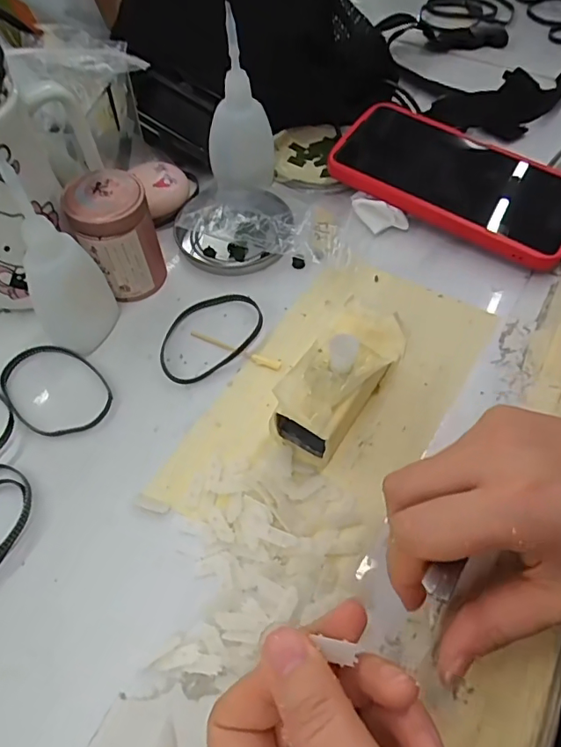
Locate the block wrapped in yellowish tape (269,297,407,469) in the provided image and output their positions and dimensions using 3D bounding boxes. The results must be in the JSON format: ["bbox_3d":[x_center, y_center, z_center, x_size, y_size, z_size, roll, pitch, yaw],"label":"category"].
[{"bbox_3d":[0.030,0.003,0.270,0.042,0.039,0.084,32,63,19],"label":"block wrapped in yellowish tape"}]

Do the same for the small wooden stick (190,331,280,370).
[{"bbox_3d":[-0.027,-0.015,0.304,0.059,0.004,0.006,21,60,13],"label":"small wooden stick"}]

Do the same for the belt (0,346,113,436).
[{"bbox_3d":[-0.126,0.008,0.289,0.049,0.004,0.067,-37,65,-21],"label":"belt"}]

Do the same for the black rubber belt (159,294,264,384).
[{"bbox_3d":[-0.043,-0.025,0.309,0.071,0.007,0.048,-34,64,-20],"label":"black rubber belt"}]

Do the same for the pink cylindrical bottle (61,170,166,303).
[{"bbox_3d":[-0.097,-0.081,0.310,0.044,0.066,0.040,0,57,0],"label":"pink cylindrical bottle"}]

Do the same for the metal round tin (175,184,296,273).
[{"bbox_3d":[-0.032,-0.103,0.349,0.076,0.020,0.073,0,57,0],"label":"metal round tin"}]

